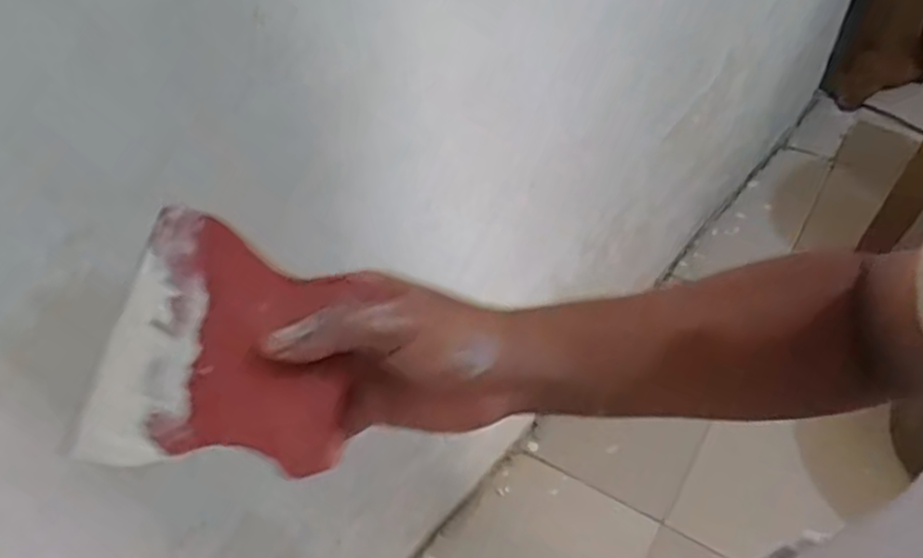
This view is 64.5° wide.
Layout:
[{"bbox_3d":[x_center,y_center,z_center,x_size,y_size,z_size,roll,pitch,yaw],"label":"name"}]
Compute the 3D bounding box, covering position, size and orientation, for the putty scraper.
[{"bbox_3d":[-0.103,0.033,0.338,0.108,0.011,0.113,15,68,-7],"label":"putty scraper"}]

